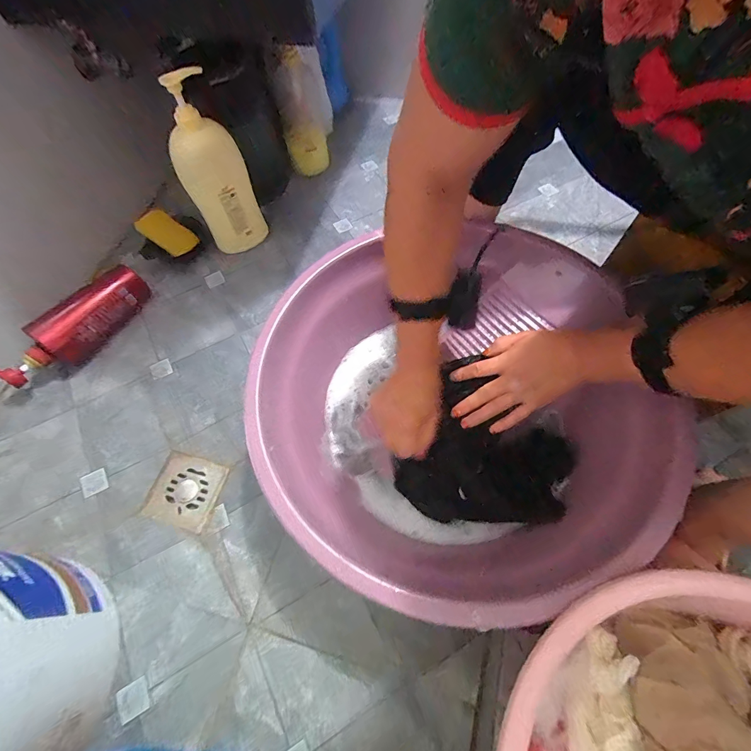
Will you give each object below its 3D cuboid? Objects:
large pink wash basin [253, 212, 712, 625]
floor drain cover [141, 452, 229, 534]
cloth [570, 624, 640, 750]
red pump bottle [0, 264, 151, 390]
[{"bbox_3d":[0.073,0.038,0.478,0.433,0.147,0.453,-1,63,3],"label":"large pink wash basin"},{"bbox_3d":[-0.281,0.170,0.543,0.099,0.005,0.093,14,65,10],"label":"floor drain cover"},{"bbox_3d":[0.195,0.295,0.310,0.047,0.045,0.135,7,64,7],"label":"cloth"},{"bbox_3d":[-0.502,-0.079,0.630,0.065,0.081,0.257,26,67,15],"label":"red pump bottle"}]

